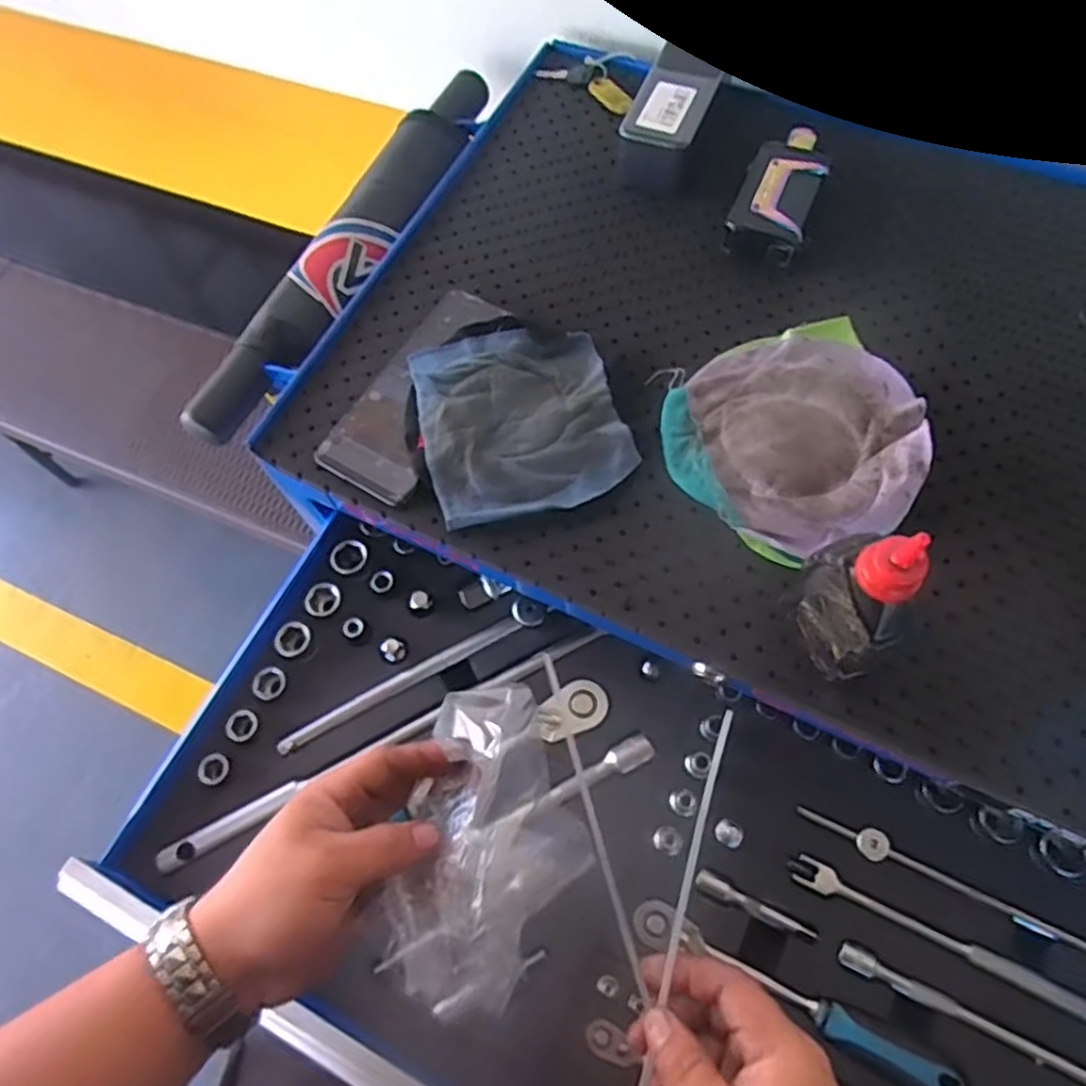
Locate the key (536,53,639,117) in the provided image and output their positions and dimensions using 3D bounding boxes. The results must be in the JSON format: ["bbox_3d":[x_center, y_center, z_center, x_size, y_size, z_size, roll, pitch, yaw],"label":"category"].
[{"bbox_3d":[0.048,-0.396,0.628,0.092,0.010,0.057,37,72,19],"label":"key"}]

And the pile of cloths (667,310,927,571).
[{"bbox_3d":[0.164,-0.073,0.464,0.153,0.028,0.152,-1,64,3],"label":"pile of cloths"}]

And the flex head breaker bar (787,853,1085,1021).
[{"bbox_3d":[0.234,0.228,0.427,0.184,0.008,0.015,23,68,14],"label":"flex head breaker bar"}]

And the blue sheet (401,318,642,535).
[{"bbox_3d":[-0.019,-0.086,0.490,0.131,0.014,0.143,-16,64,-4],"label":"blue sheet"}]

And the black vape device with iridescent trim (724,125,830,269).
[{"bbox_3d":[0.175,-0.257,0.545,0.053,0.029,0.115,20,67,13],"label":"black vape device with iridescent trim"}]

